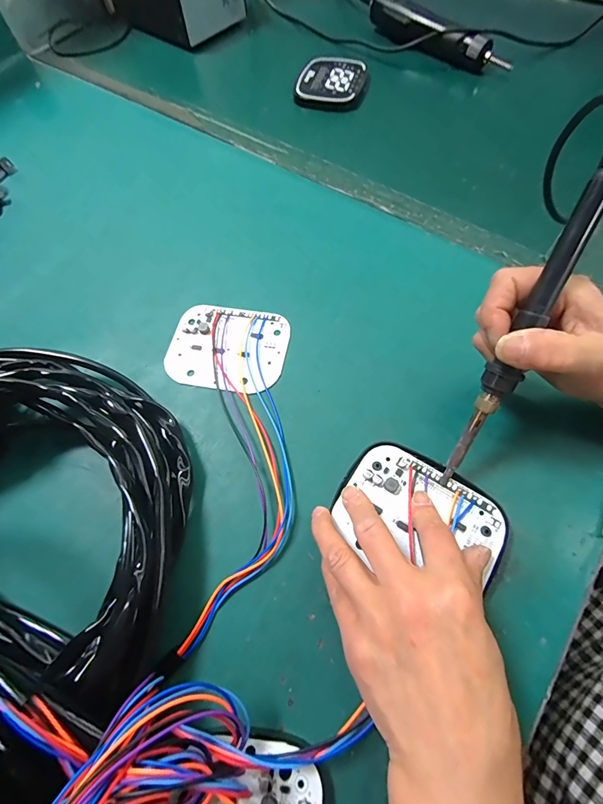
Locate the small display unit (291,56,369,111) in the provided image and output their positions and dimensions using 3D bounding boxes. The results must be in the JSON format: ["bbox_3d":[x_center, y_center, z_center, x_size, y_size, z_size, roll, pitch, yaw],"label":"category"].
[{"bbox_3d":[0.043,-0.432,0.492,0.091,0.015,0.107,11,66,8],"label":"small display unit"}]

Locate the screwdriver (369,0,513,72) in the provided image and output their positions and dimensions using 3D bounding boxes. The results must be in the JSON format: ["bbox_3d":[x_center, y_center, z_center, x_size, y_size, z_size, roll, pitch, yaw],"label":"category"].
[{"bbox_3d":[0.190,-0.523,0.511,0.031,0.039,0.232,-41,70,-15],"label":"screwdriver"}]

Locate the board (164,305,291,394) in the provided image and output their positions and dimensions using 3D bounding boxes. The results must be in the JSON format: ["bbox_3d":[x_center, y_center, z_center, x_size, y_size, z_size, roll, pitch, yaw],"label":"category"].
[{"bbox_3d":[-0.065,-0.049,0.319,0.102,0.004,0.083,9,66,7],"label":"board"}]

